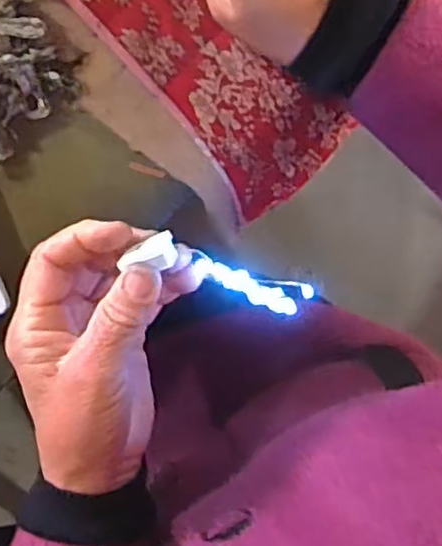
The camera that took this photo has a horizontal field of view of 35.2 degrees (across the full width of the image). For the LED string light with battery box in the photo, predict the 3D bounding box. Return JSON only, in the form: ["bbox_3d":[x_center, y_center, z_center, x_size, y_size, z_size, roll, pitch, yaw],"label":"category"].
[{"bbox_3d":[0.002,0.000,0.355,0.092,0.013,0.019,20,89,-7],"label":"LED string light with battery box"}]

